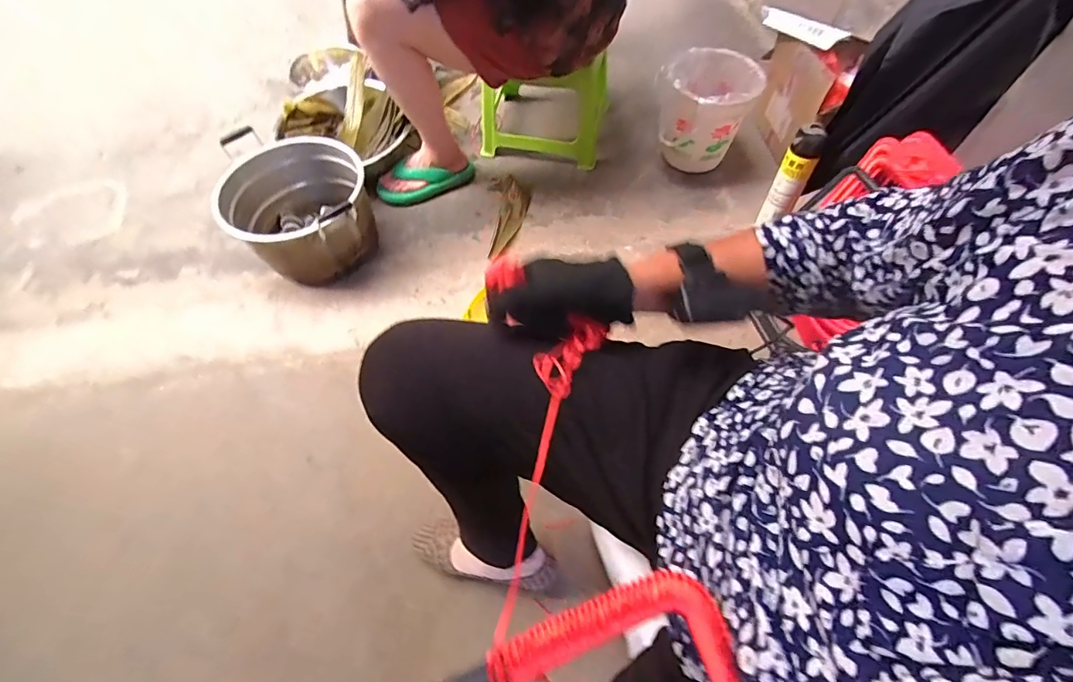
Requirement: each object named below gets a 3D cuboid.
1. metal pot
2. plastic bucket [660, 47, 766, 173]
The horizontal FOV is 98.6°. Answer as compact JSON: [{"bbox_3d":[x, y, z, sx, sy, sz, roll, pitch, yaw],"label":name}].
[{"bbox_3d":[-0.565,-0.304,1.101,0.316,0.212,0.290,0,61,0],"label":"metal pot"},{"bbox_3d":[0.433,-0.594,1.213,0.220,0.243,0.220,0,61,0],"label":"plastic bucket"}]

